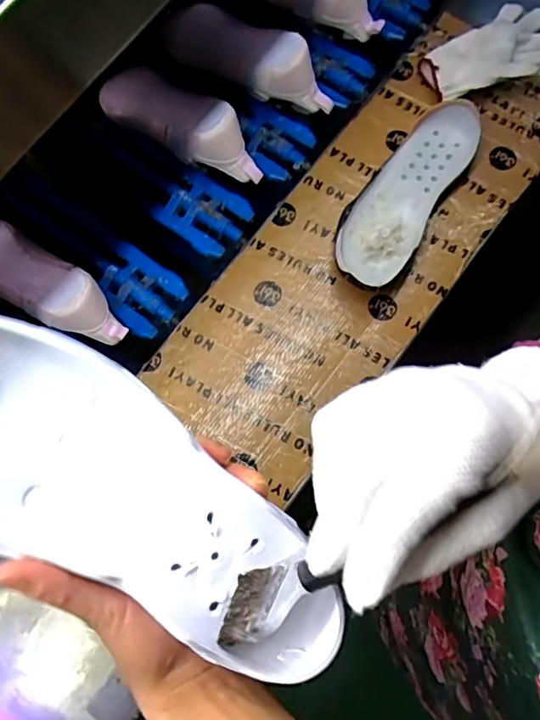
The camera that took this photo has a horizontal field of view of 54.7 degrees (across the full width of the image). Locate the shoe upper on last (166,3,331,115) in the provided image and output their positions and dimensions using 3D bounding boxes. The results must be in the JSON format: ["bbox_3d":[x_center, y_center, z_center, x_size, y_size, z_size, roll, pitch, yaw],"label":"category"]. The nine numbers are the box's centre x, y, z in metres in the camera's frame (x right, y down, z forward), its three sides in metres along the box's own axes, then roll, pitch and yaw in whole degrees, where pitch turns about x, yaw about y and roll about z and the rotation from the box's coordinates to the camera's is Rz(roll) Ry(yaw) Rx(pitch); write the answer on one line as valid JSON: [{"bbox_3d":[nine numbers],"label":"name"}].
[{"bbox_3d":[-0.022,-0.391,0.670,0.226,0.089,0.070,31,81,5],"label":"shoe upper on last"}]

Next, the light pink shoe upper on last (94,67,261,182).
[{"bbox_3d":[-0.107,-0.297,0.661,0.222,0.090,0.078,36,82,6],"label":"light pink shoe upper on last"}]

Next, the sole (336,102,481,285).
[{"bbox_3d":[0.158,-0.192,0.620,0.088,0.051,0.253,32,81,5],"label":"sole"}]

